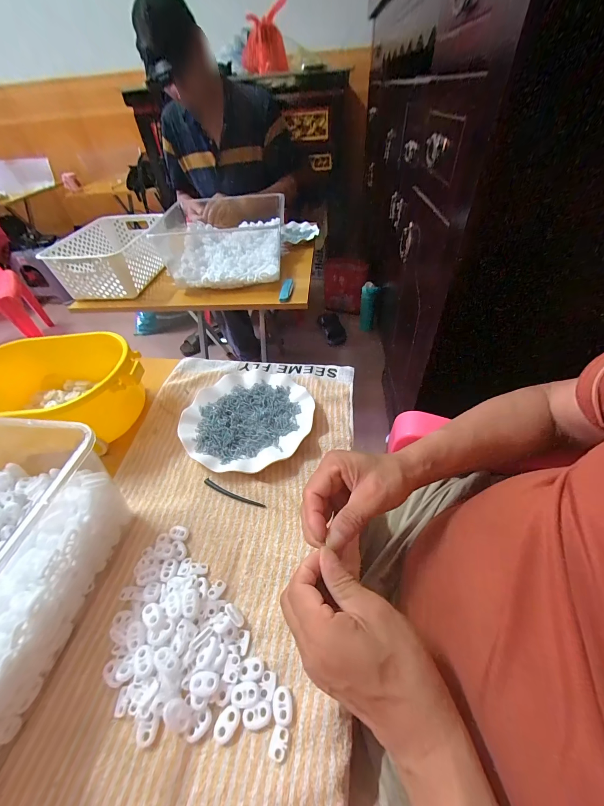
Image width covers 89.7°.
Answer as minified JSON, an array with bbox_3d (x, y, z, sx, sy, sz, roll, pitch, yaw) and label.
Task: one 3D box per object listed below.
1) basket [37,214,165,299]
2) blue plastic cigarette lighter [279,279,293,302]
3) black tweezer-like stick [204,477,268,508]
[{"bbox_3d":[-0.507,-0.399,0.811,0.217,0.105,0.311,-6,46,-1],"label":"basket"},{"bbox_3d":[-0.035,-0.271,0.725,0.025,0.021,0.071,8,50,11],"label":"blue plastic cigarette lighter"},{"bbox_3d":[-0.085,0.112,0.372,0.087,0.004,0.010,18,50,20],"label":"black tweezer-like stick"}]

